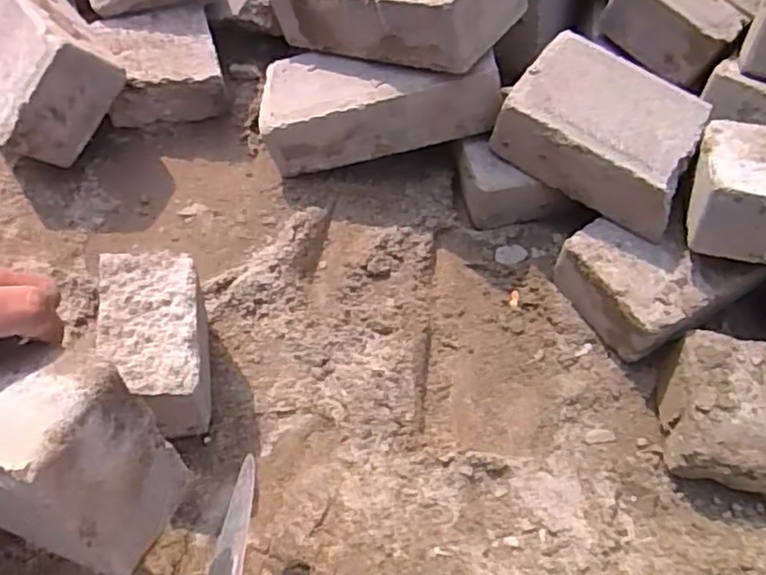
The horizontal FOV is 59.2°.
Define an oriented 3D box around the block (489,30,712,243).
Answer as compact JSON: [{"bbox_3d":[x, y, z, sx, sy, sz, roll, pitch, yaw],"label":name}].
[{"bbox_3d":[0.187,-0.130,0.566,0.161,0.064,0.108,32,64,14],"label":"block"}]

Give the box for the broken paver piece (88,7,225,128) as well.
[{"bbox_3d":[-0.208,-0.205,0.640,0.105,0.068,0.088,-10,62,-9],"label":"broken paver piece"}]

